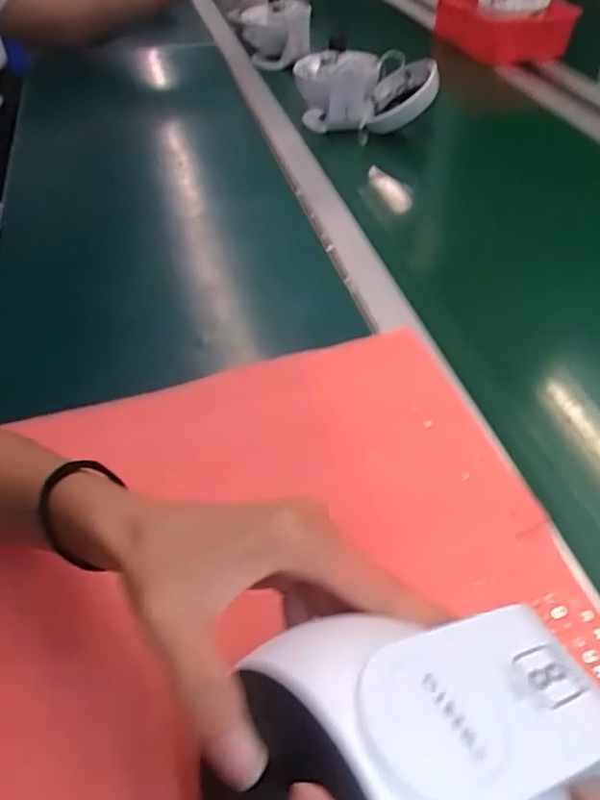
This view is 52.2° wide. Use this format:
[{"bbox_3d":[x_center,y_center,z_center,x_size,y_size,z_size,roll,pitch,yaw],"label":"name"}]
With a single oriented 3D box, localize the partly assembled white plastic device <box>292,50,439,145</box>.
[{"bbox_3d":[0.094,-0.443,0.889,0.191,0.108,0.093,14,50,7],"label":"partly assembled white plastic device"}]

